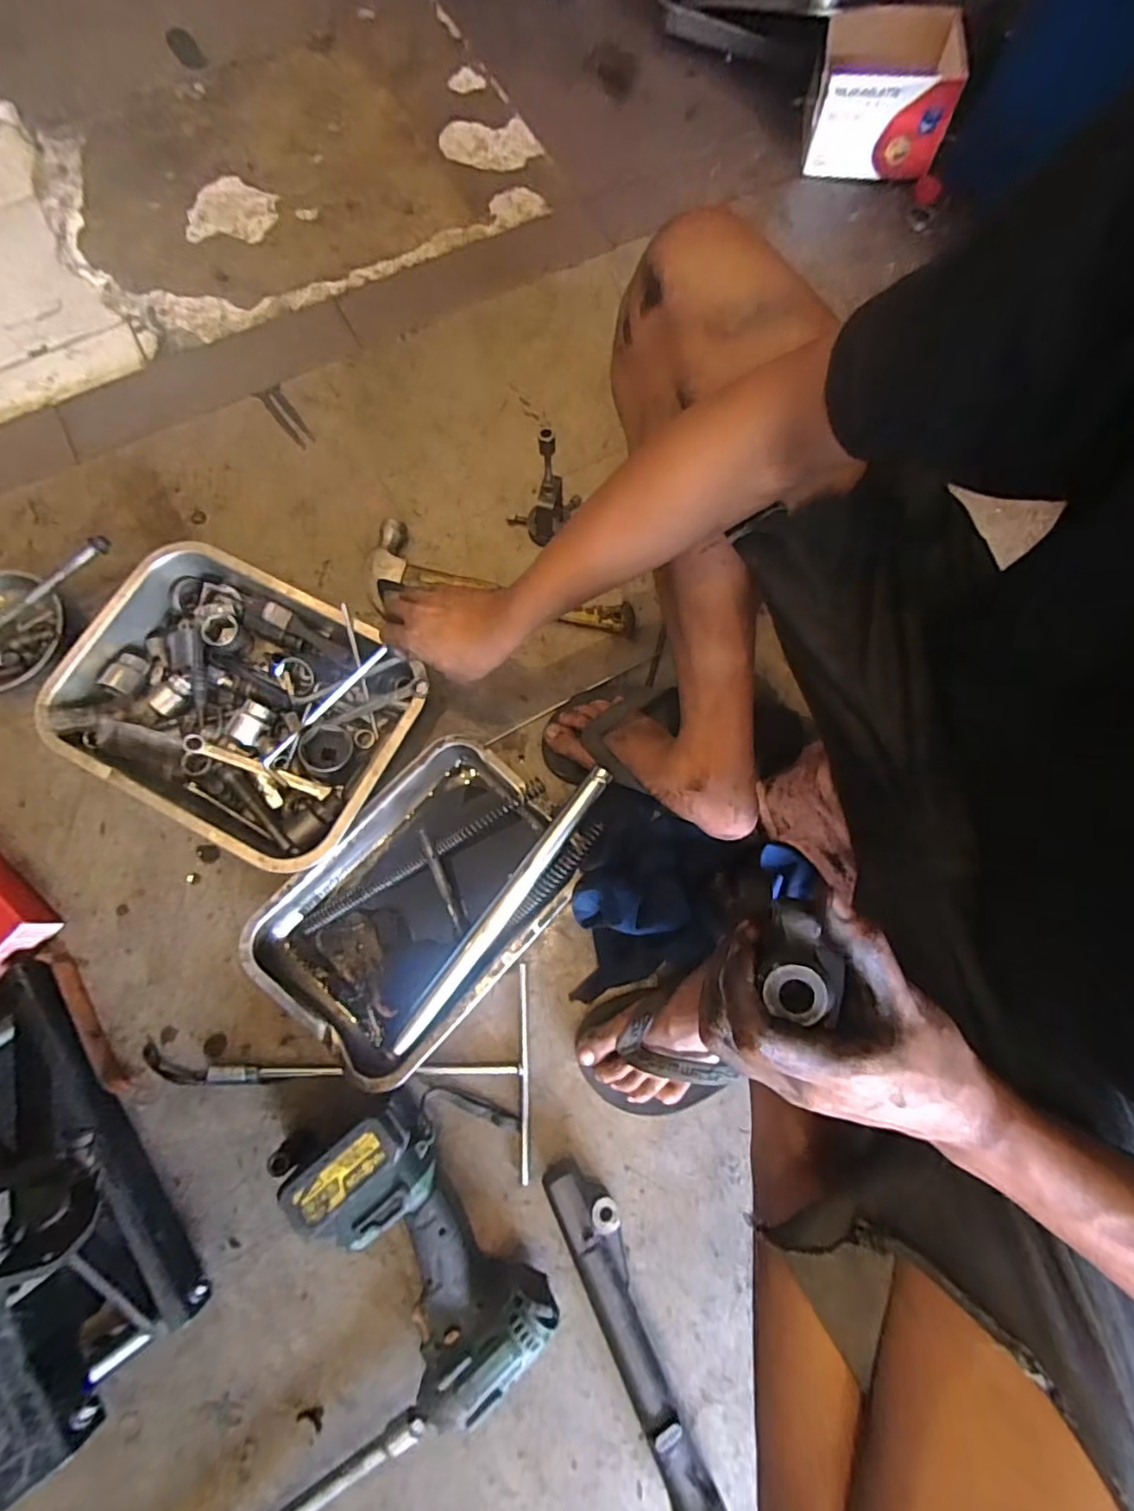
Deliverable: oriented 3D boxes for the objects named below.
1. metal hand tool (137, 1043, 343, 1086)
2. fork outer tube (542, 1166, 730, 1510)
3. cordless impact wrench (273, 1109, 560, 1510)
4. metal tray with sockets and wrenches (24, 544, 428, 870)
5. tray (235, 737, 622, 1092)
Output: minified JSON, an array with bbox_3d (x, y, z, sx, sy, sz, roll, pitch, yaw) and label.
[{"bbox_3d":[-0.319,0.307,0.569,0.194,0.008,0.029,6,74,2],"label":"metal hand tool"},{"bbox_3d":[0.058,0.506,0.508,0.050,0.034,0.288,-22,75,-6],"label":"fork outer tube"},{"bbox_3d":[-0.228,0.505,0.482,0.391,0.079,0.251,-41,78,-10],"label":"cordless impact wrench"},{"bbox_3d":[-0.338,-0.051,0.633,0.349,0.077,0.258,26,76,8],"label":"metal tray with sockets and wrenches"},{"bbox_3d":[-0.125,0.129,0.593,0.208,0.062,0.348,42,79,11],"label":"tray"}]

